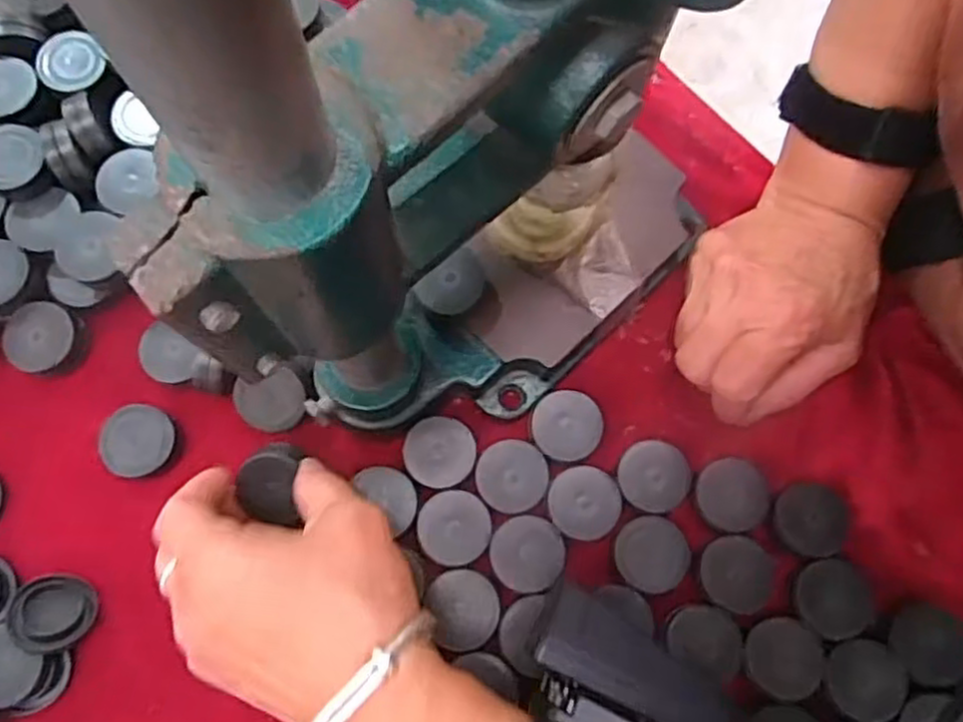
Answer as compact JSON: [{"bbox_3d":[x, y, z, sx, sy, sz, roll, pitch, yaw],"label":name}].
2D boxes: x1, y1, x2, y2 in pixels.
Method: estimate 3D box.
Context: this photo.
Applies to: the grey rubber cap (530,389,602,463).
[{"bbox_3d":[0.039,0.030,0.335,0.031,0.010,0.031,0,75,-2],"label":"grey rubber cap"}]

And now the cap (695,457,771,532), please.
[{"bbox_3d":[0.113,0.061,0.332,0.030,0.012,0.032,0,75,-2],"label":"cap"}]

